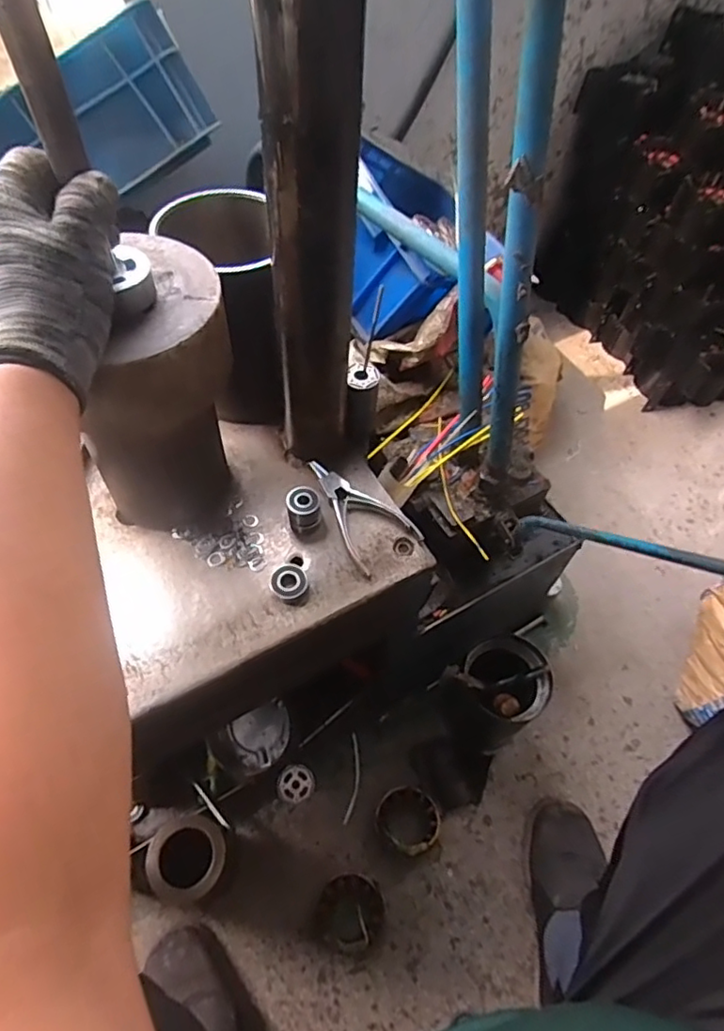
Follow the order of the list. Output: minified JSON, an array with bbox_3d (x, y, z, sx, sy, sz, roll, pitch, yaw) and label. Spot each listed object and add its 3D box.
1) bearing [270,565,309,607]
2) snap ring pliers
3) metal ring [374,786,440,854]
[{"bbox_3d":[-0.065,0.062,0.521,0.033,0.012,0.035,2,56,-3],"label":"bearing"},{"bbox_3d":[-0.005,-0.009,0.571,0.068,0.014,0.132,-28,62,-21],"label":"snap ring pliers"},{"bbox_3d":[0.063,0.418,0.802,0.088,0.049,0.082,2,56,-3],"label":"metal ring"}]

